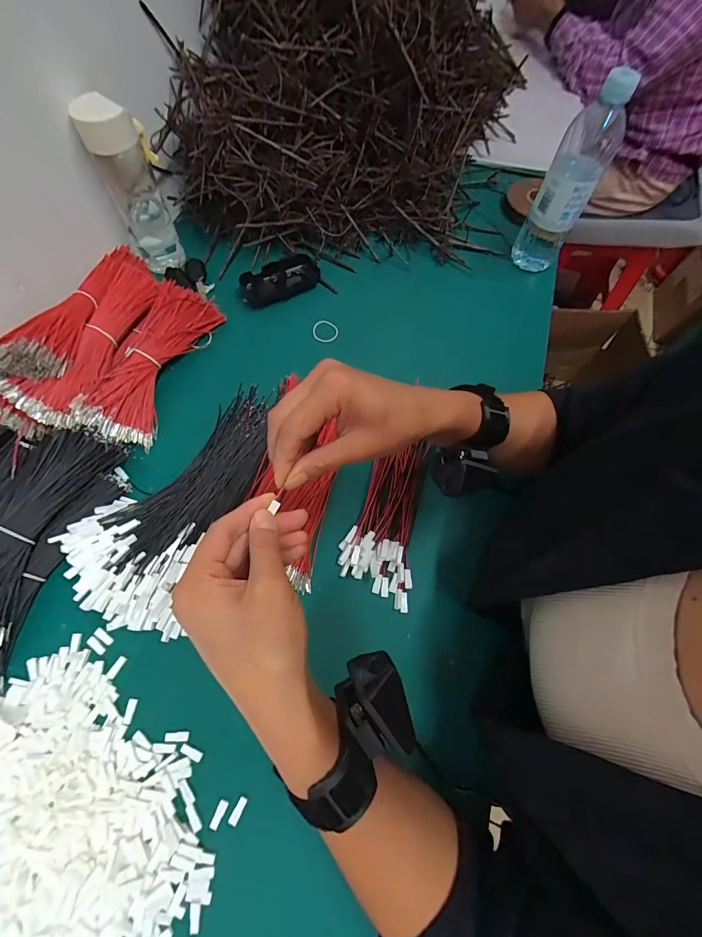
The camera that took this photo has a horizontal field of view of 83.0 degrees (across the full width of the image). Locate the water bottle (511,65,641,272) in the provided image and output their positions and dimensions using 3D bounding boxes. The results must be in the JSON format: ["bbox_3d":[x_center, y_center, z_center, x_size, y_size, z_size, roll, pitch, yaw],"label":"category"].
[{"bbox_3d":[0.290,-0.379,0.536,0.062,0.213,0.053,17,66,5],"label":"water bottle"}]

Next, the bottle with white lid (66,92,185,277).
[{"bbox_3d":[-0.274,-0.353,0.509,0.063,0.192,0.059,-15,67,-9],"label":"bottle with white lid"}]

